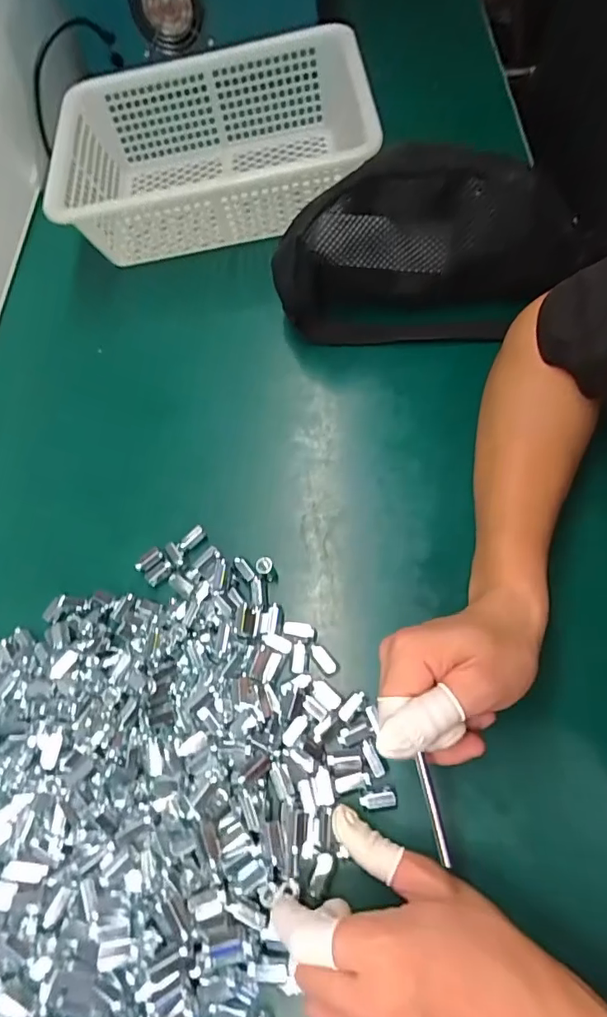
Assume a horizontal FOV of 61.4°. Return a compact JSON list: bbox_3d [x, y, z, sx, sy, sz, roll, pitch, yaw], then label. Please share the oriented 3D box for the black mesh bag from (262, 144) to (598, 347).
[{"bbox_3d":[0.101,-0.209,0.428,0.254,0.123,0.093,3,65,9],"label":"black mesh bag"}]

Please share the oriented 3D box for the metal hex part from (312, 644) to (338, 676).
[{"bbox_3d":[0.014,0.103,0.349,0.011,0.009,0.023,-39,65,-11],"label":"metal hex part"}]

